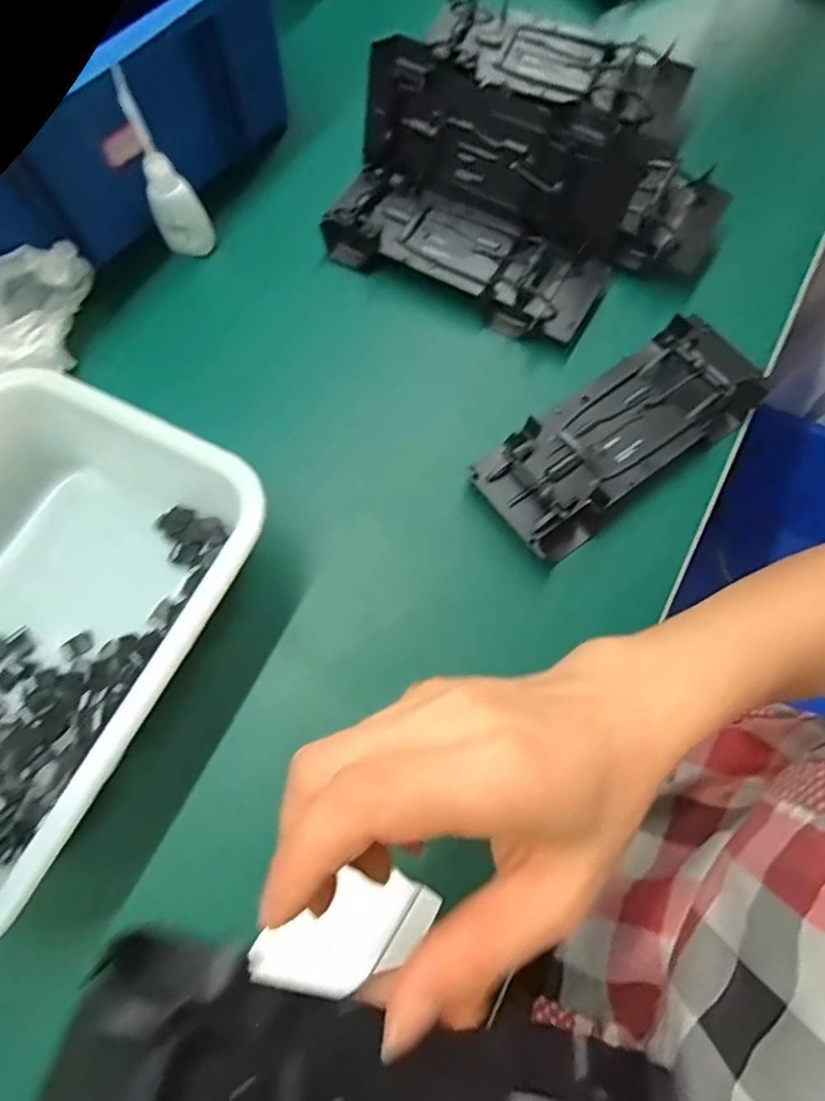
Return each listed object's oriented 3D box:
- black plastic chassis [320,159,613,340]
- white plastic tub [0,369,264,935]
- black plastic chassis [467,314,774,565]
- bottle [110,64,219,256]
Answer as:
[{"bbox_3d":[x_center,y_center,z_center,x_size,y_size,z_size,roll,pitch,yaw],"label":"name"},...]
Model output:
[{"bbox_3d":[0.035,-0.208,0.391,0.193,0.033,0.075,30,73,11],"label":"black plastic chassis"},{"bbox_3d":[-0.204,0.040,0.293,0.191,0.069,0.247,24,72,9],"label":"white plastic tub"},{"bbox_3d":[0.130,-0.072,0.345,0.193,0.038,0.073,-35,73,-11],"label":"black plastic chassis"},{"bbox_3d":[-0.163,-0.245,0.365,0.029,0.104,0.025,17,71,7],"label":"bottle"}]

